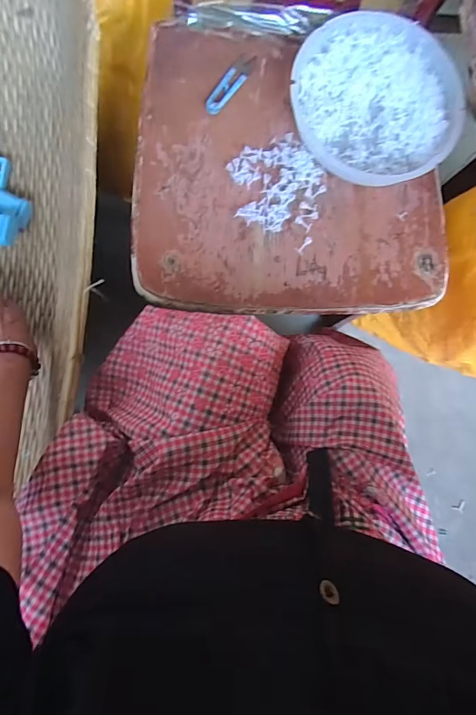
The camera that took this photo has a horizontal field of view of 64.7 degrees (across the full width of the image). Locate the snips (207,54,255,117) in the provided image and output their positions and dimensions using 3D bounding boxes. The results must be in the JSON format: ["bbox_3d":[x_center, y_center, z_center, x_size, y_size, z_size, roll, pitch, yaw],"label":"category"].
[{"bbox_3d":[-0.010,-0.362,0.497,0.024,0.005,0.100,34,82,-2],"label":"snips"}]

